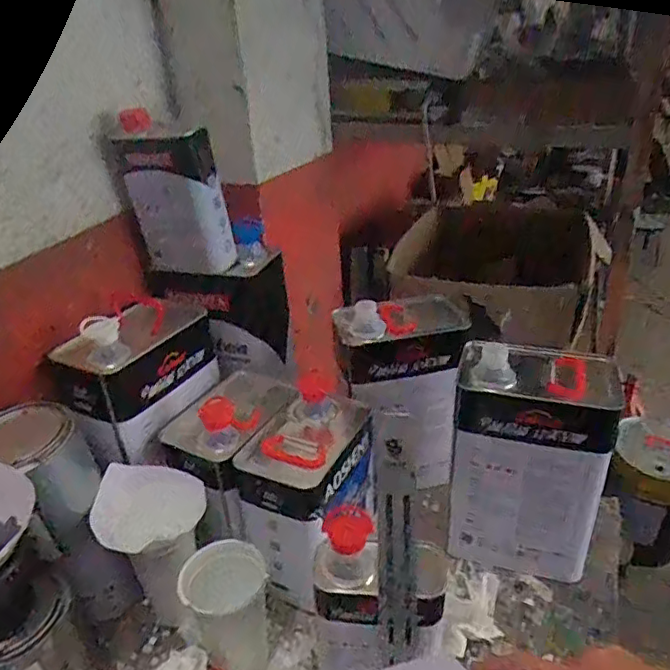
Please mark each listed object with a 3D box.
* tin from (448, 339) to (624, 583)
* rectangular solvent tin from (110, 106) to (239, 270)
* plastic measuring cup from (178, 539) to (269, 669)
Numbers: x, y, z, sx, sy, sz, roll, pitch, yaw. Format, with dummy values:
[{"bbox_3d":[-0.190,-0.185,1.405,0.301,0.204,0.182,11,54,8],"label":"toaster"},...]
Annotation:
[{"bbox_3d":[0.232,0.146,0.696,0.166,0.254,0.114,7,30,17],"label":"tin"},{"bbox_3d":[-0.201,-0.175,0.739,0.119,0.181,0.059,5,30,15],"label":"rectangular solvent tin"},{"bbox_3d":[-0.110,0.282,0.597,0.081,0.127,0.090,-12,30,-16],"label":"plastic measuring cup"}]

